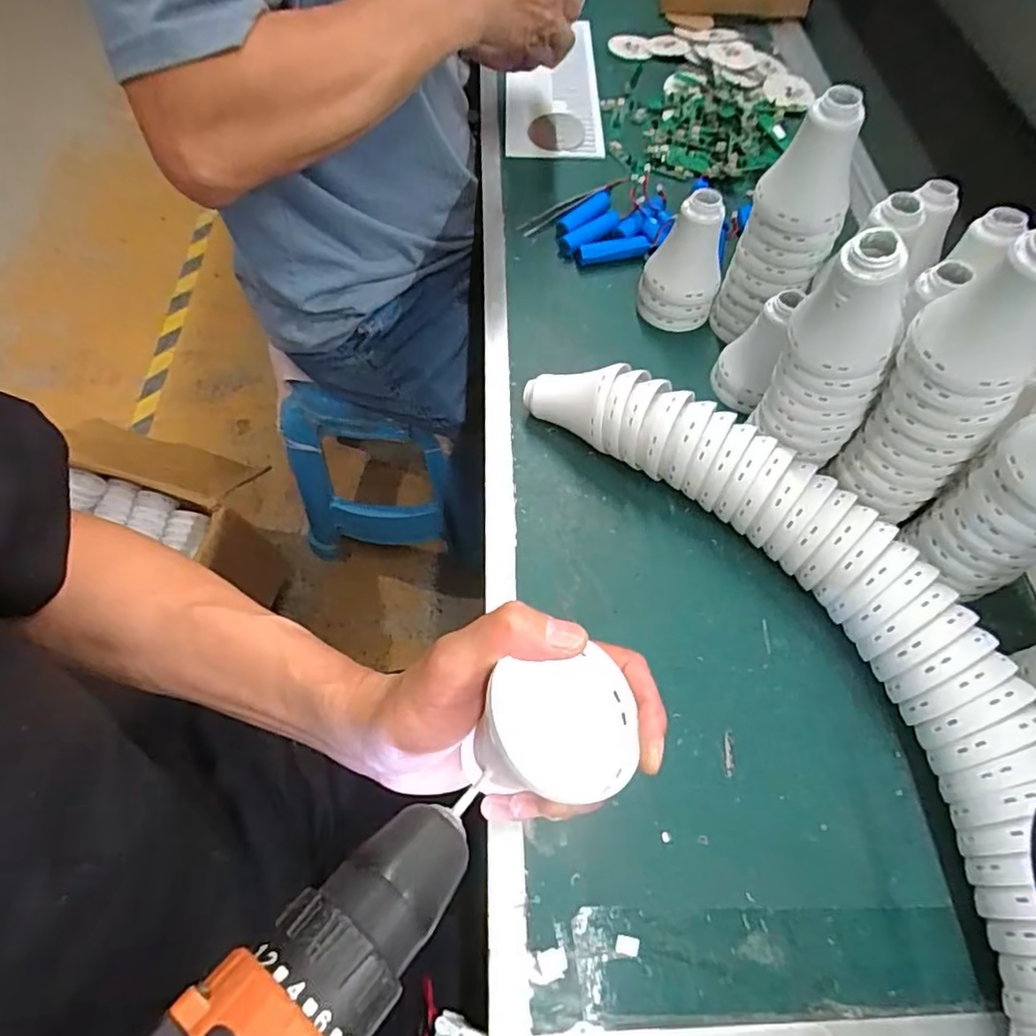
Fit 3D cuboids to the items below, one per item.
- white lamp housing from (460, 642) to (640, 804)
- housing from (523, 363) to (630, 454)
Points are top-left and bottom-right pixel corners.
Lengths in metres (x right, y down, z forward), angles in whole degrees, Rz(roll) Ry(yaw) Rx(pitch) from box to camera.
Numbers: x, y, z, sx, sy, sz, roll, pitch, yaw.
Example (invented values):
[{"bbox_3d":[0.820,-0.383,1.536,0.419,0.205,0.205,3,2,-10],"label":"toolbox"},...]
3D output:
[{"bbox_3d":[0.010,0.089,0.259,0.074,0.047,0.062,12,54,-33],"label":"white lamp housing"},{"bbox_3d":[0.038,-0.087,0.474,0.076,0.061,0.054,19,62,9],"label":"housing"}]

